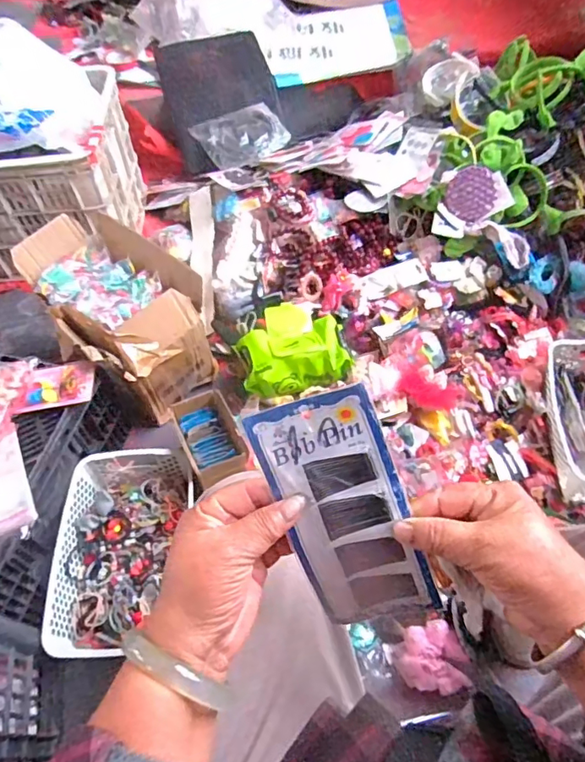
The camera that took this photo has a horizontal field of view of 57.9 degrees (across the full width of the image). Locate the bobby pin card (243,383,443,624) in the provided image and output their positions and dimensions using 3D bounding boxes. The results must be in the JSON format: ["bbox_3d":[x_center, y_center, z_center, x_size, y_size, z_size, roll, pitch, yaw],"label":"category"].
[{"bbox_3d":[0.034,0.085,0.339,0.077,0.161,0.010,-19,14,11],"label":"bobby pin card"}]

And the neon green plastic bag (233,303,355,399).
[{"bbox_3d":[-0.001,-0.064,0.995,0.201,0.066,0.155,-14,57,-7],"label":"neon green plastic bag"}]

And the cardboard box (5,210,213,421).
[{"bbox_3d":[-0.314,-0.122,0.968,0.222,0.219,0.350,-36,62,-20],"label":"cardboard box"}]

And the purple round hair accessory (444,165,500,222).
[{"bbox_3d":[0.355,-0.369,1.047,0.097,0.008,0.098,3,104,14],"label":"purple round hair accessory"}]

